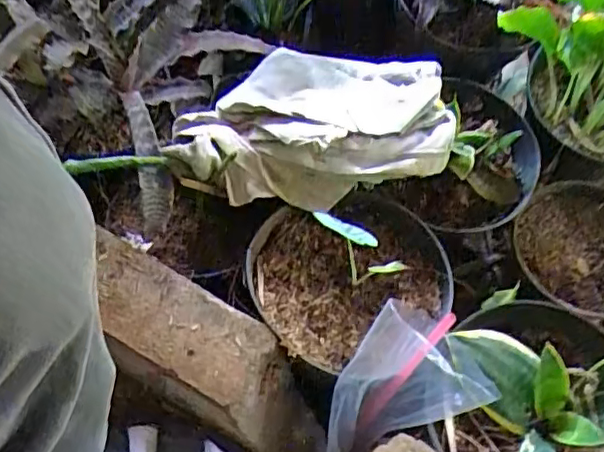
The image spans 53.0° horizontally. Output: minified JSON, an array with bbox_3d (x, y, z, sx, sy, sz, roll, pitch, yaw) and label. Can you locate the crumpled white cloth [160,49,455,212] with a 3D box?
[{"bbox_3d":[0.017,-0.095,0.591,0.237,0.083,0.154,-3,61,-3],"label":"crumpled white cloth"}]

